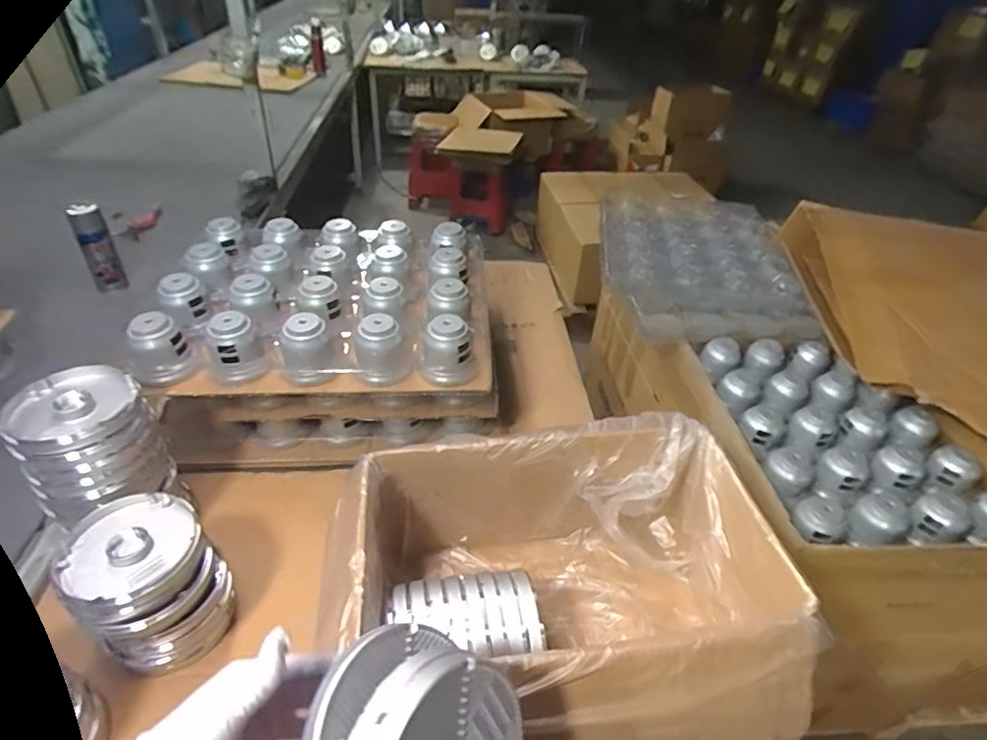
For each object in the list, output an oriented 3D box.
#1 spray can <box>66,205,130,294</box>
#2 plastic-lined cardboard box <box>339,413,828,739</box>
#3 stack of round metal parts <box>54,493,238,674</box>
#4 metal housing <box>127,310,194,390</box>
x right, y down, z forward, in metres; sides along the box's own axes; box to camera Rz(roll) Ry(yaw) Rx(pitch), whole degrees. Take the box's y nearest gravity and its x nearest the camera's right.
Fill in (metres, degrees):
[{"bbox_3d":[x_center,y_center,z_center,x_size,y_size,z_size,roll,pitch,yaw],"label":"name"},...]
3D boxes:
[{"bbox_3d":[-0.852,-0.253,1.196,0.067,0.189,0.064,-26,47,-32],"label":"spray can"},{"bbox_3d":[0.080,0.270,0.639,0.454,0.216,0.337,-5,39,-10],"label":"plastic-lined cardboard box"},{"bbox_3d":[-0.401,0.248,0.651,0.138,0.165,0.147,-29,49,-34],"label":"stack of round metal parts"},{"bbox_3d":[-0.478,-0.030,0.787,0.076,0.078,0.076,-20,44,-27],"label":"metal housing"}]

